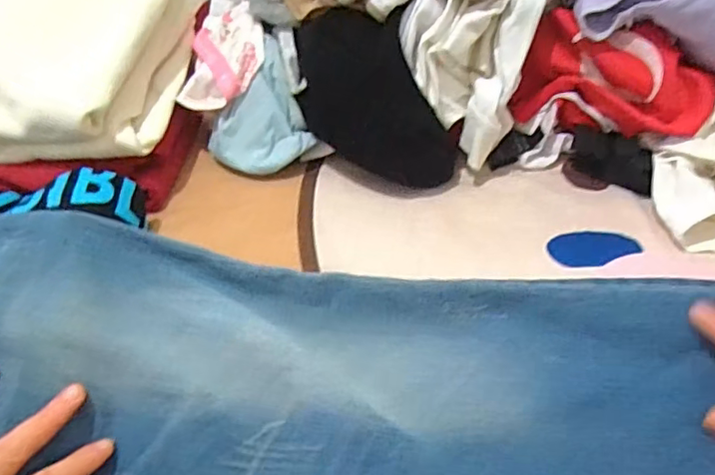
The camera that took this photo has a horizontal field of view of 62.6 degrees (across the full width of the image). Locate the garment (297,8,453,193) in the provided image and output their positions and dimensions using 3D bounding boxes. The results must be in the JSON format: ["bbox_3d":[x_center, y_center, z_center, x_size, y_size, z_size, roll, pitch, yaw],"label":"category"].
[{"bbox_3d":[0.011,-0.130,0.550,0.172,0.124,0.068,16,52,19],"label":"garment"}]

